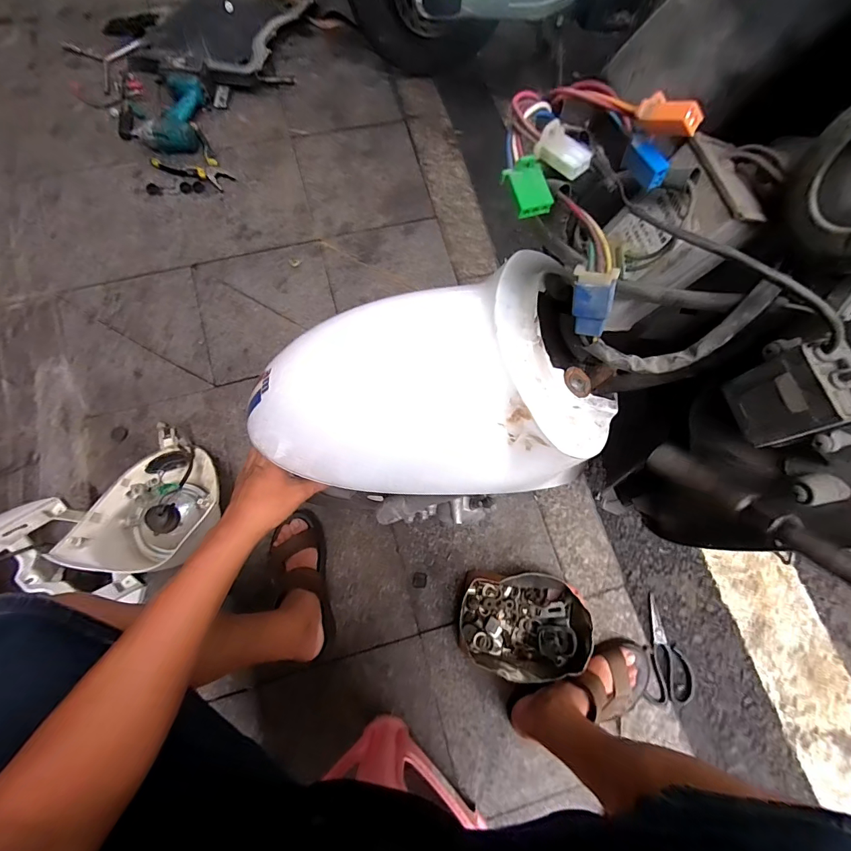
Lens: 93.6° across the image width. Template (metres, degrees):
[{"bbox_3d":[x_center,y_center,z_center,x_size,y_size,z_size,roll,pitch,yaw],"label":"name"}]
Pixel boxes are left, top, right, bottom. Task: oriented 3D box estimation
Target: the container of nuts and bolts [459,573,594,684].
[{"bbox_3d":[0.176,0.361,0.732,0.223,0.077,0.169,1,72,-1],"label":"container of nuts and bolts"}]

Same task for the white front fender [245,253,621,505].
[{"bbox_3d":[-0.013,-0.024,0.353,0.295,0.109,0.177,-8,77,-1],"label":"white front fender"}]

